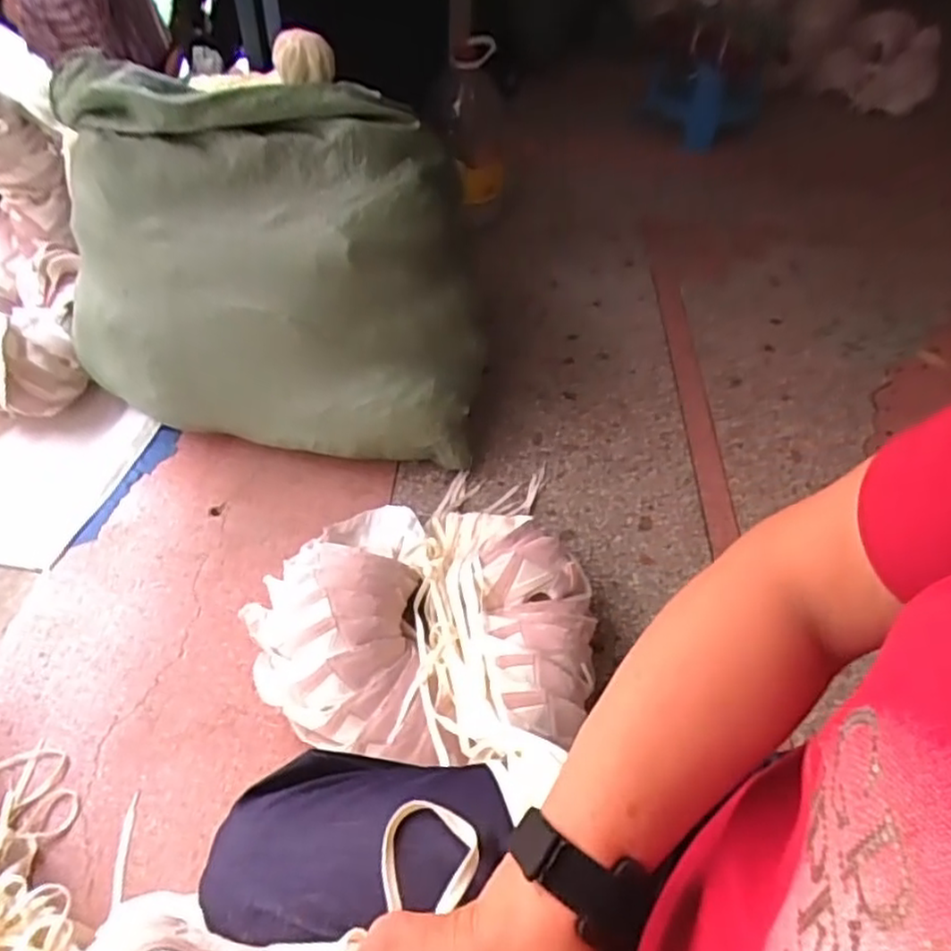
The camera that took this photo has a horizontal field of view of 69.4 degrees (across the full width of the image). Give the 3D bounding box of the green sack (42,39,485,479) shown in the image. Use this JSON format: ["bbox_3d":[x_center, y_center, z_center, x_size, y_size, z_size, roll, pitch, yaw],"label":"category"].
[{"bbox_3d":[-0.324,-0.328,1.105,0.671,0.500,0.288,5,47,2],"label":"green sack"}]

